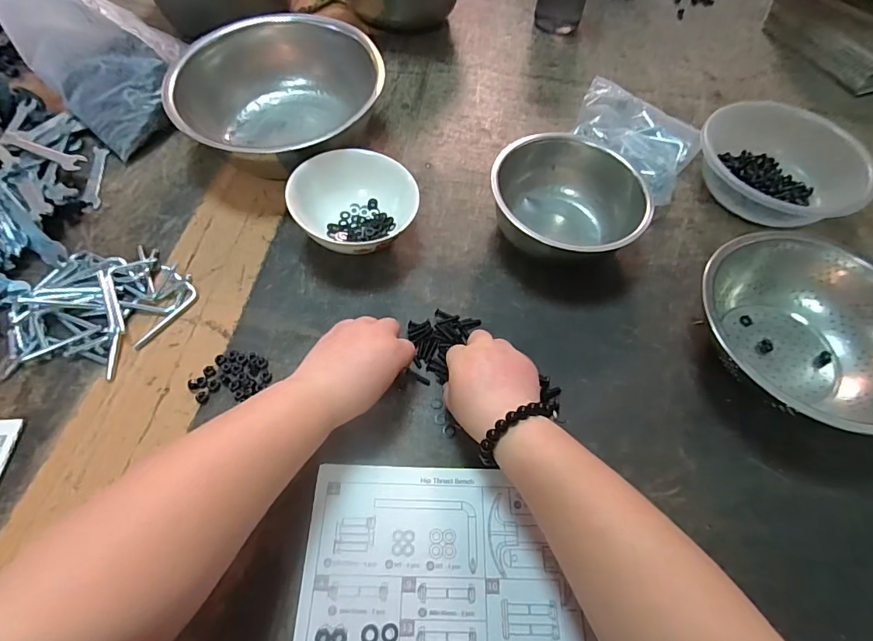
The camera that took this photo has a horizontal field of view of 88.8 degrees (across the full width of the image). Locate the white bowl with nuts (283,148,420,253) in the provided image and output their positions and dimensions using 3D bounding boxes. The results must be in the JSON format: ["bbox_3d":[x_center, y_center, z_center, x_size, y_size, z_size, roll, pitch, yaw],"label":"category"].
[{"bbox_3d":[-0.087,-0.117,0.483,0.123,0.071,0.121,2,59,-3],"label":"white bowl with nuts"}]

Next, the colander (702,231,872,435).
[{"bbox_3d":[0.345,0.017,0.426,0.191,0.078,0.198,2,59,-3],"label":"colander"}]

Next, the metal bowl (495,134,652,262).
[{"bbox_3d":[0.137,-0.121,0.490,0.163,0.086,0.135,34,63,16],"label":"metal bowl"}]

